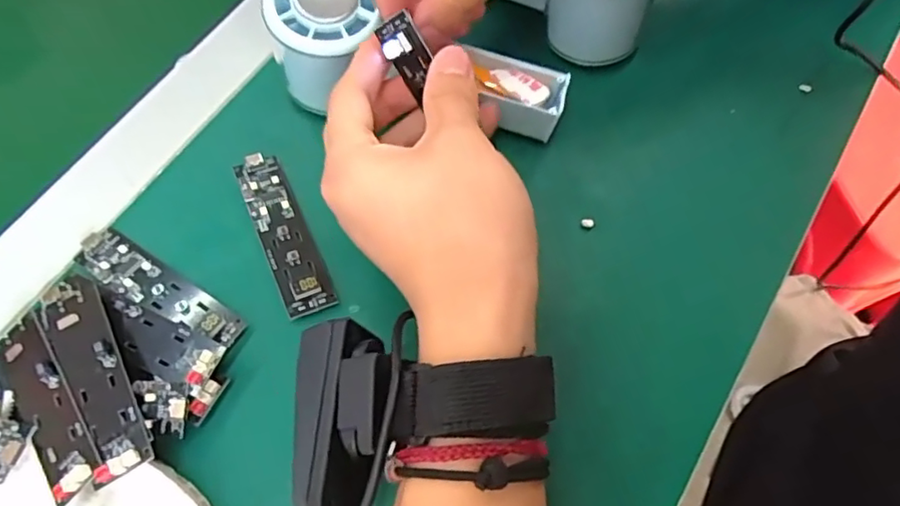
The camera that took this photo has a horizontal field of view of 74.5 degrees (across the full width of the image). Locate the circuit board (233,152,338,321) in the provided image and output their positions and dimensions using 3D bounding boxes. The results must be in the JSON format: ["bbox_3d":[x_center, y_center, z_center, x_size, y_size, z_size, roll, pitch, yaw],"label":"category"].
[{"bbox_3d":[-0.083,-0.011,0.293,0.023,0.010,0.090,-23,70,-9],"label":"circuit board"}]

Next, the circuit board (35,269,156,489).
[{"bbox_3d":[-0.153,0.046,0.252,0.026,0.009,0.110,-32,60,-15],"label":"circuit board"}]

